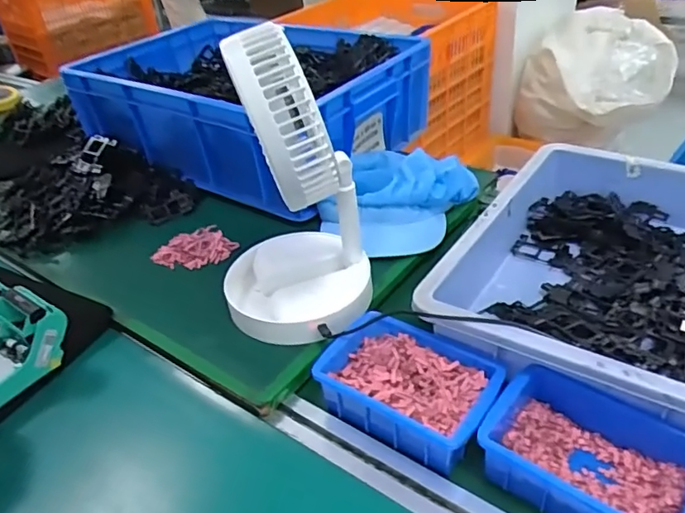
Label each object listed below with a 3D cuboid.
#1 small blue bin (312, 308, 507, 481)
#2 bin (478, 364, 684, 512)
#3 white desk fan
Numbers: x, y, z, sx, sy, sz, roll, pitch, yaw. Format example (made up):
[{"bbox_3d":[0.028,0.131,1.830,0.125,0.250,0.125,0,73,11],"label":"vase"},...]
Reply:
[{"bbox_3d":[0.060,0.116,0.500,0.150,0.050,0.101,18,43,31],"label":"small blue bin"},{"bbox_3d":[0.194,0.153,0.429,0.149,0.050,0.111,23,46,35],"label":"bin"},{"bbox_3d":[-0.059,-0.067,0.534,0.153,0.286,0.161,-13,36,-8],"label":"white desk fan"}]

